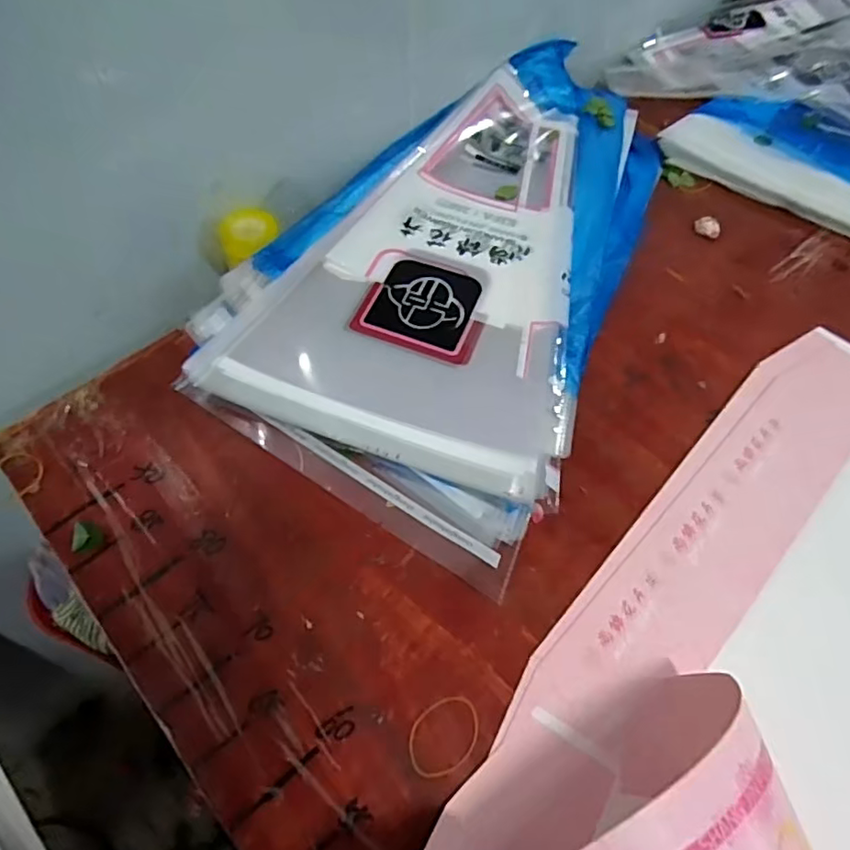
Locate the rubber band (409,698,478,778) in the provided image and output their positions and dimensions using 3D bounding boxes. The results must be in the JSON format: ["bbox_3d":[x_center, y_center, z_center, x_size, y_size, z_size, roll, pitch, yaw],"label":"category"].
[{"bbox_3d":[0.015,0.235,0.445,0.059,0.004,0.046,-22,62,-14],"label":"rubber band"}]

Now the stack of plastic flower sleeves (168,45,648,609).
[{"bbox_3d":[0.064,-0.210,0.688,0.375,0.072,0.712,25,60,12],"label":"stack of plastic flower sleeves"}]

